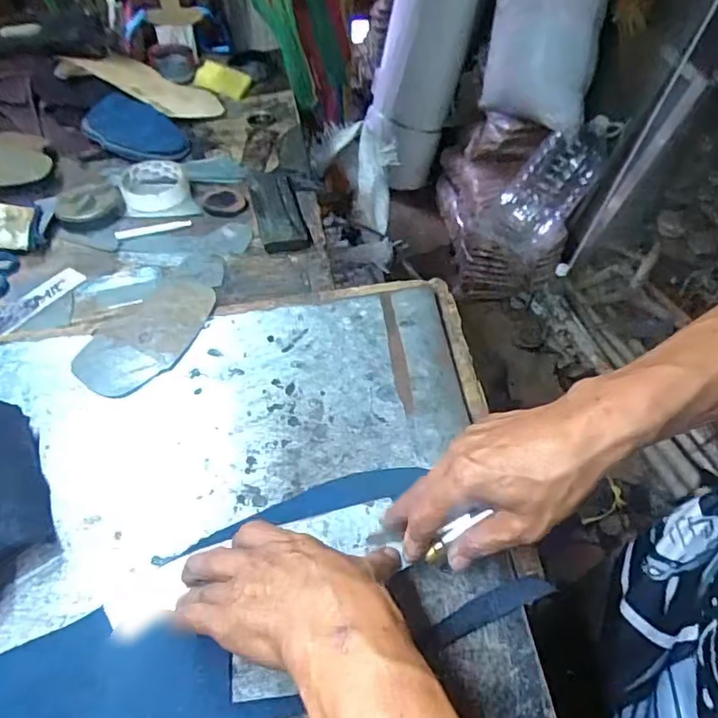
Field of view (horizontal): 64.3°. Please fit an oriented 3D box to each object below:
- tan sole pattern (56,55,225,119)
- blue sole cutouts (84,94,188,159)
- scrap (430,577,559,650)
[{"bbox_3d":[-0.343,-0.441,0.919,0.242,0.021,0.101,19,50,-9],"label":"tan sole pattern"},{"bbox_3d":[-0.329,-0.343,0.851,0.156,0.028,0.093,21,67,-8],"label":"blue sole cutouts"},{"bbox_3d":[0.088,0.167,0.385,0.089,0.004,0.017,-23,55,-7],"label":"scrap"}]

